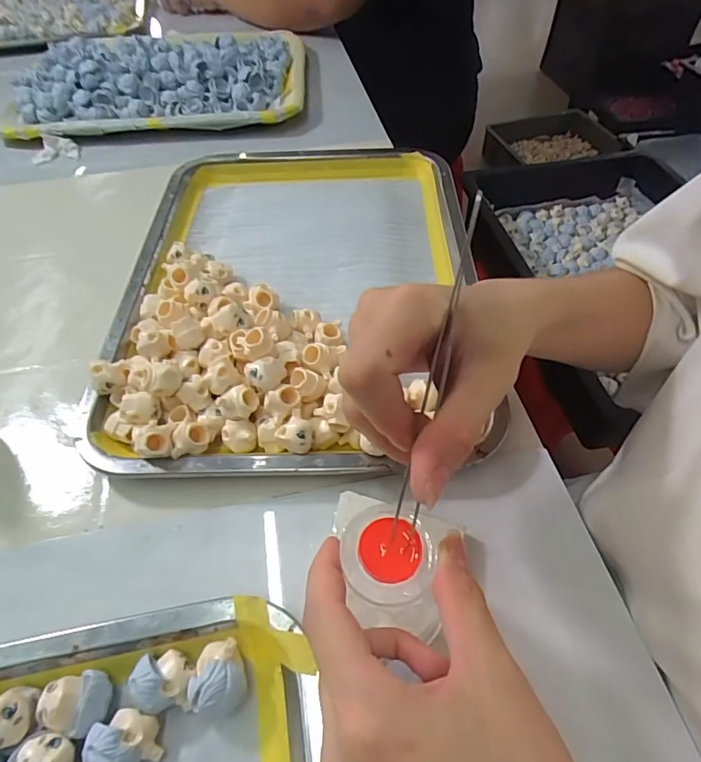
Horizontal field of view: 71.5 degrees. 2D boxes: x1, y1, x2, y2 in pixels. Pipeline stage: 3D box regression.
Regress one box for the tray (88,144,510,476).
[{"bbox_3d":[-0.044,-0.091,0.383,0.266,0.045,0.362,-2,51,3],"label":"tray"}]

